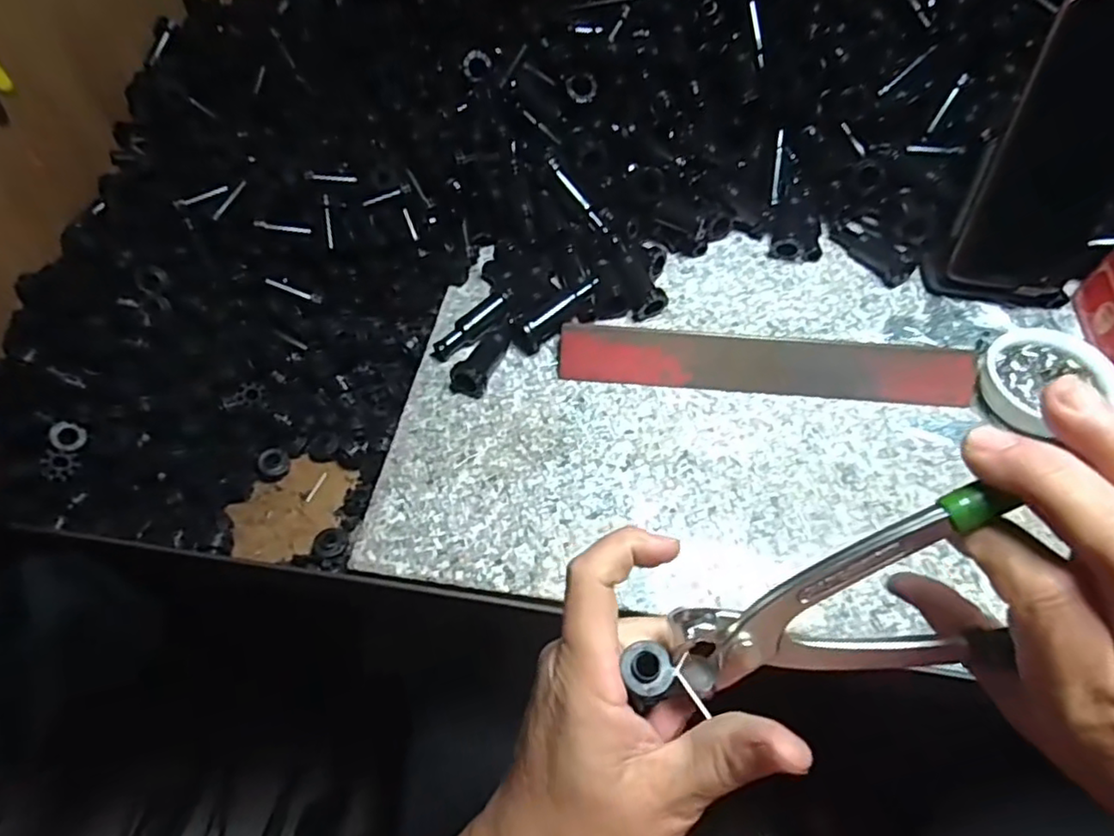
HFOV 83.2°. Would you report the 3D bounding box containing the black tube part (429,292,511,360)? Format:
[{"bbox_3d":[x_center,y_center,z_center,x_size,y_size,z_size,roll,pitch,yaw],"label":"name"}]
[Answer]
[{"bbox_3d":[-0.059,-0.062,0.432,0.063,0.012,0.016,-41,63,-10],"label":"black tube part"}]

